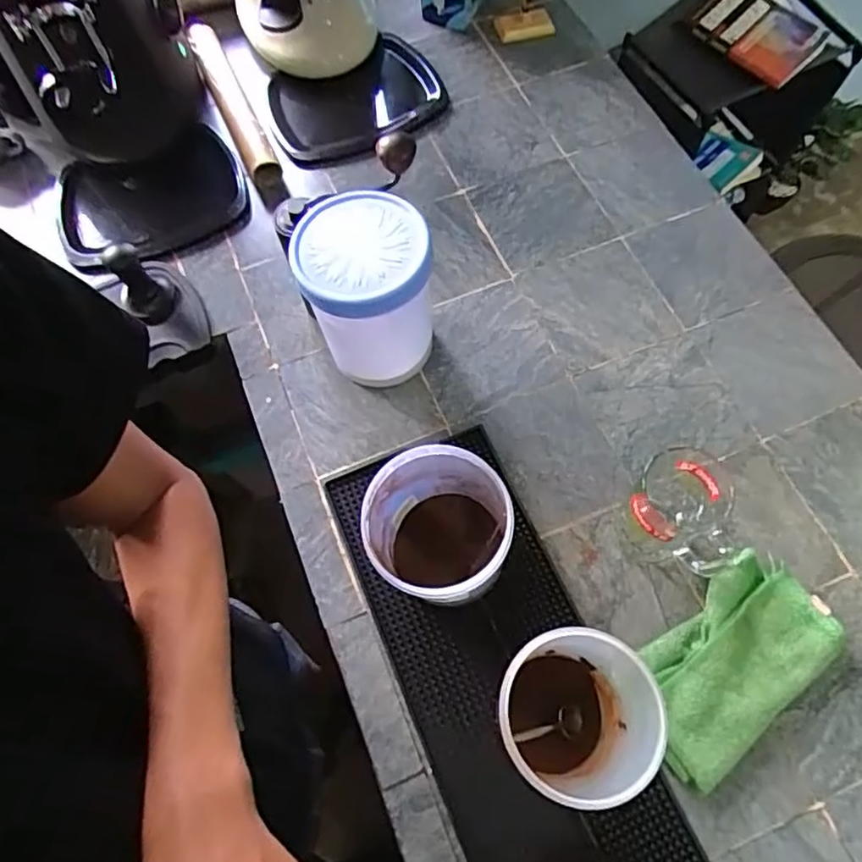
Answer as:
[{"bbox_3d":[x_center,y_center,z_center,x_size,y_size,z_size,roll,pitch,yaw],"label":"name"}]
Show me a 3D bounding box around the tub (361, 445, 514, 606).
[{"bbox_3d":[0.008,0.094,0.545,0.111,0.146,0.114,-1,66,2],"label":"tub"}]

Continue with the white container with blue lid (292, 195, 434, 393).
[{"bbox_3d":[-0.062,-0.132,0.638,0.115,0.175,0.127,-21,66,-7],"label":"white container with blue lid"}]

